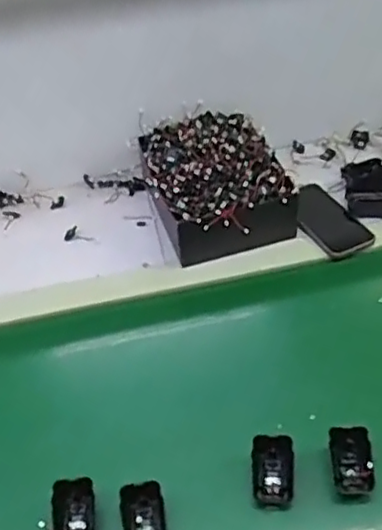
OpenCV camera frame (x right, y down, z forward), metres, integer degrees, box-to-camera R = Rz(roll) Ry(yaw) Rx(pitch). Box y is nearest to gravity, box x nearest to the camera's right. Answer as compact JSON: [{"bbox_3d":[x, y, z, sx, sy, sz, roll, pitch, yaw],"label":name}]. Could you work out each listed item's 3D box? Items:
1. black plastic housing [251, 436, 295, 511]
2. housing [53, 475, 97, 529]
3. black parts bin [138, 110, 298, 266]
[{"bbox_3d":[0.087,0.221,0.698,0.045,0.039,0.063,2,46,9],"label":"black plastic housing"},{"bbox_3d":[-0.121,0.263,0.681,0.044,0.039,0.069,-6,45,0],"label":"housing"},{"bbox_3d":[0.039,-0.125,0.980,0.187,0.089,0.255,-16,46,-9],"label":"black parts bin"}]

